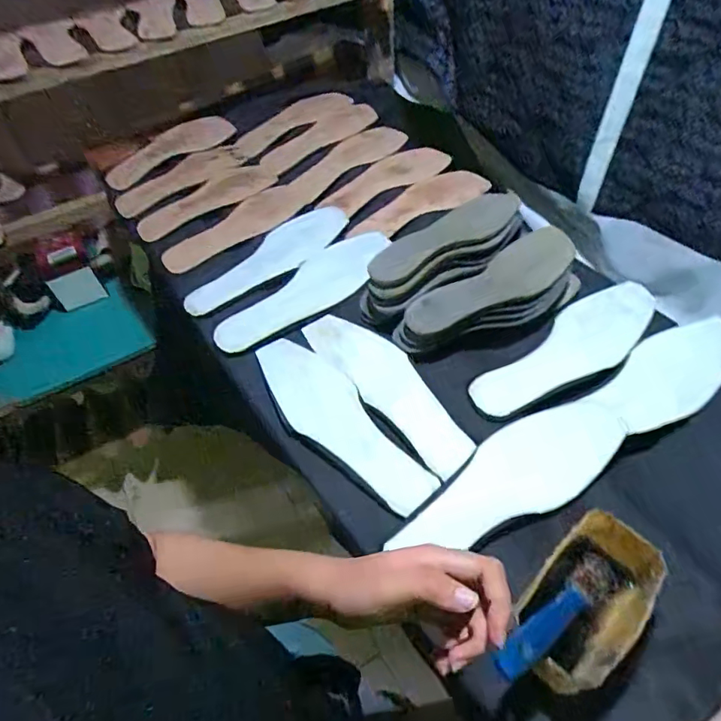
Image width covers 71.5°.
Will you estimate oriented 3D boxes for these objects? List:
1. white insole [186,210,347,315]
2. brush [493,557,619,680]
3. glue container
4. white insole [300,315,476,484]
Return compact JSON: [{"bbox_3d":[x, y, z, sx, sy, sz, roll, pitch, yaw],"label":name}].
[{"bbox_3d":[-0.125,-0.146,0.715,0.082,0.008,0.271,37,64,26],"label":"white insole"},{"bbox_3d":[0.154,0.192,0.382,0.165,0.008,0.028,-11,48,-41],"label":"brush"},{"bbox_3d":[0.175,0.192,0.399,0.078,0.058,0.131,38,64,26],"label":"glue container"},{"bbox_3d":[0.030,0.021,0.569,0.069,0.012,0.258,-36,53,-14],"label":"white insole"}]

